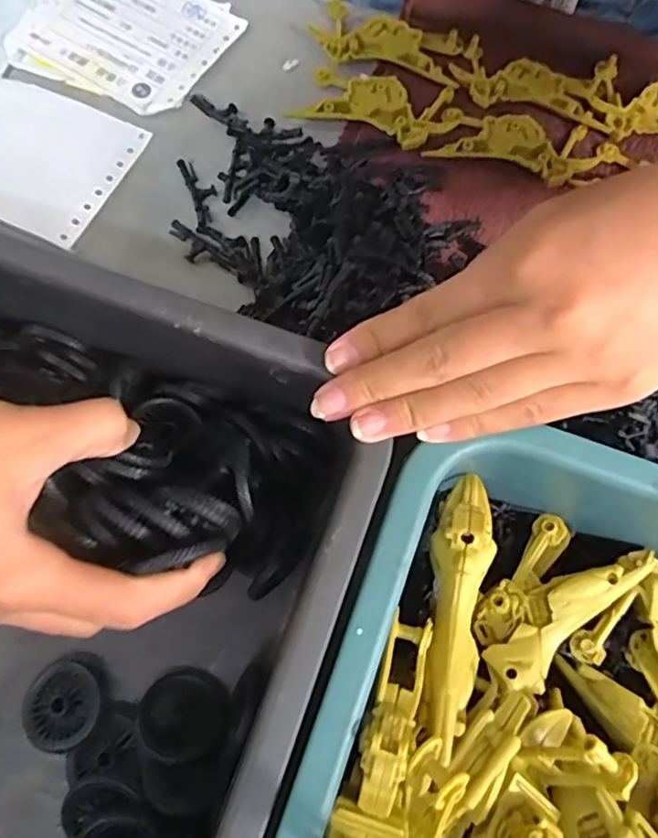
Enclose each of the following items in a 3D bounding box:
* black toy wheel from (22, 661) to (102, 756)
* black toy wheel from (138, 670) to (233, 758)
[{"bbox_3d":[-0.125,0.134,0.278,0.037,0.009,0.037,-2,70,6],"label":"black toy wheel"},{"bbox_3d":[-0.067,0.136,0.275,0.039,0.009,0.037,0,52,-3],"label":"black toy wheel"}]

